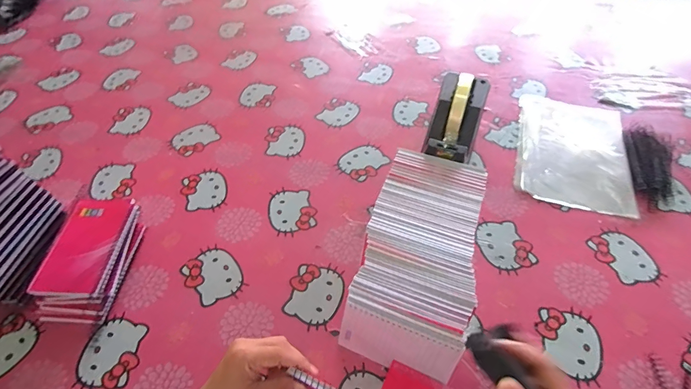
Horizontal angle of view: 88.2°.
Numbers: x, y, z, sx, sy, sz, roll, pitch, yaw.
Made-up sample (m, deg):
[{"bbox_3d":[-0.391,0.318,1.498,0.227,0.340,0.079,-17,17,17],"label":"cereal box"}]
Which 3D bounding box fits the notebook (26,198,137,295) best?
[{"bbox_3d":[-0.343,0.064,0.474,0.086,0.019,0.142,-2,53,1],"label":"notebook"}]

